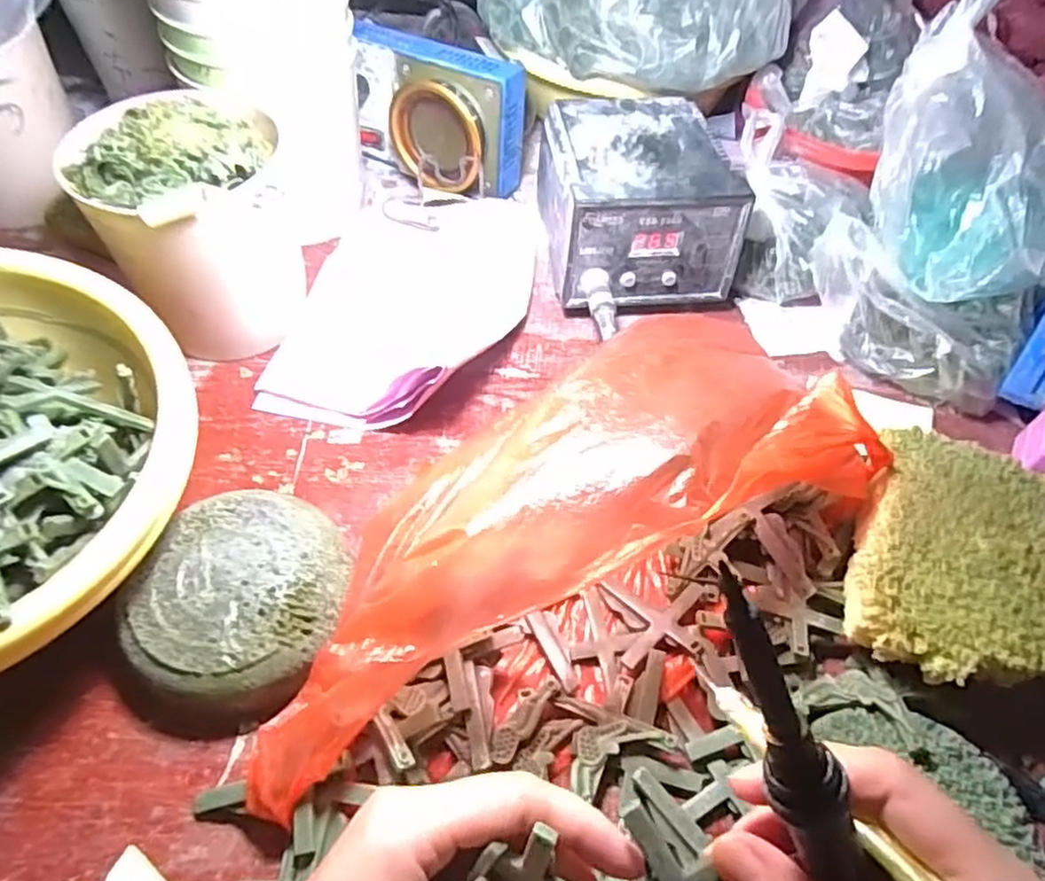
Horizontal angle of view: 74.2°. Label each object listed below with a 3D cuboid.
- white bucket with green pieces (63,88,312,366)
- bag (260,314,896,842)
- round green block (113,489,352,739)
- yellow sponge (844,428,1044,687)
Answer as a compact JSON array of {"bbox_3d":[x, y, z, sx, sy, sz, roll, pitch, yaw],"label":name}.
[{"bbox_3d":[-0.191,-0.123,0.414,0.109,0.132,0.111,-10,56,-9],"label":"white bucket with green pieces"},{"bbox_3d":[0.009,0.037,0.320,0.310,0.088,0.122,-34,62,-9],"label":"bag"},{"bbox_3d":[-0.135,0.079,0.331,0.098,0.037,0.110,17,56,9],"label":"round green block"},{"bbox_3d":[0.210,0.055,0.338,0.095,0.038,0.134,22,57,13],"label":"yellow sponge"}]

